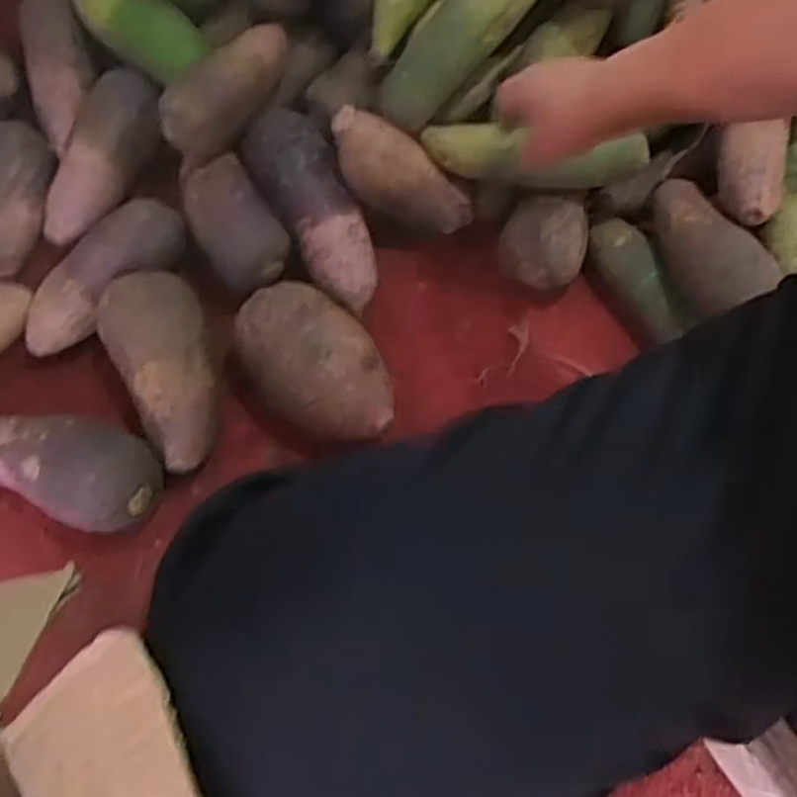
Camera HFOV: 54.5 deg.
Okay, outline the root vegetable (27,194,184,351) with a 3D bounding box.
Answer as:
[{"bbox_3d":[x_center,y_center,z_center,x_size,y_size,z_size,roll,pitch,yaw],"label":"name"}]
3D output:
[{"bbox_3d":[-0.260,-0.106,0.684,0.059,0.054,0.165,42,75,13],"label":"root vegetable"}]

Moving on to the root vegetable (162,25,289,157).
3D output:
[{"bbox_3d":[-0.148,-0.284,0.691,0.062,0.055,0.162,26,72,8],"label":"root vegetable"}]

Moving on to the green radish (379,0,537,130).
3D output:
[{"bbox_3d":[0.061,-0.318,0.662,0.201,0.051,0.046,-45,75,10],"label":"green radish"}]

